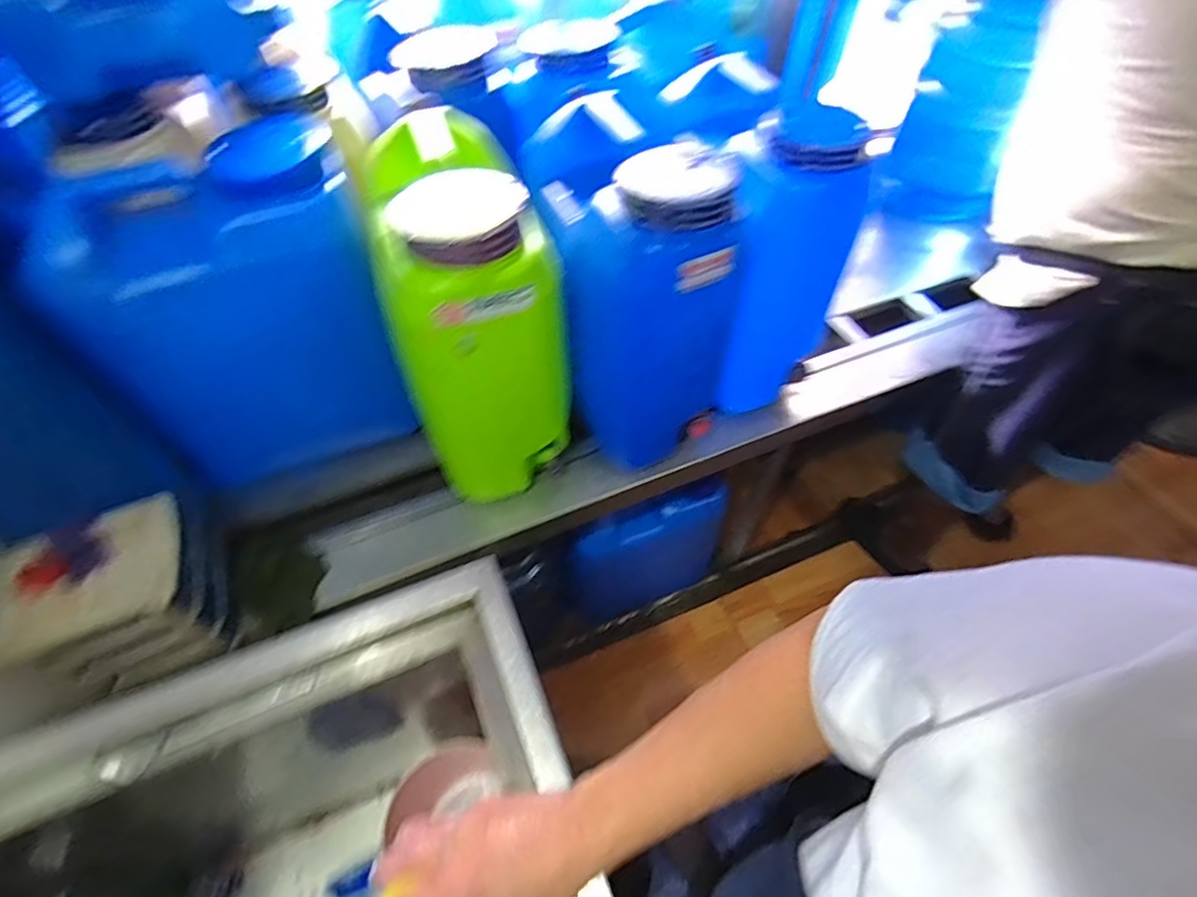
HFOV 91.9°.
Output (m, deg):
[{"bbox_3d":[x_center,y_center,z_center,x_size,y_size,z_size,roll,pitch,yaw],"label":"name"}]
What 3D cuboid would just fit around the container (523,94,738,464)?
[{"bbox_3d":[0.048,-0.205,0.766,0.205,0.395,0.275,-16,55,-11],"label":"container"}]

